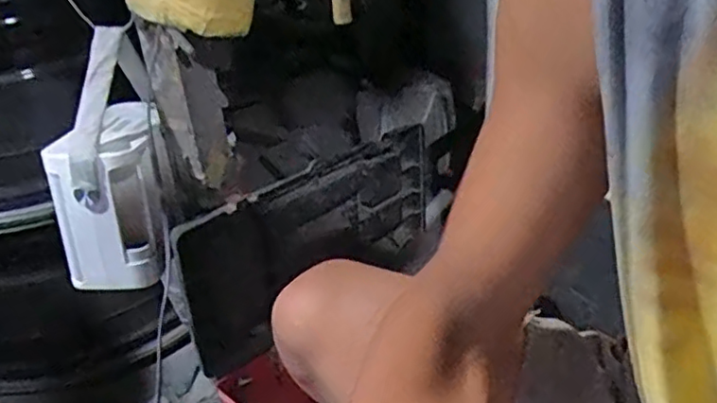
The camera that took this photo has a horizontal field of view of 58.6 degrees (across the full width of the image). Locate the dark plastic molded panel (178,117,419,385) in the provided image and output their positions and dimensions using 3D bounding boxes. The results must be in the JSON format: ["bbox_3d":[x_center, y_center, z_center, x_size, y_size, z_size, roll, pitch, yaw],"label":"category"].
[{"bbox_3d":[-0.045,0.046,0.818,0.397,0.203,0.034,-27,35,-37],"label":"dark plastic molded panel"}]

